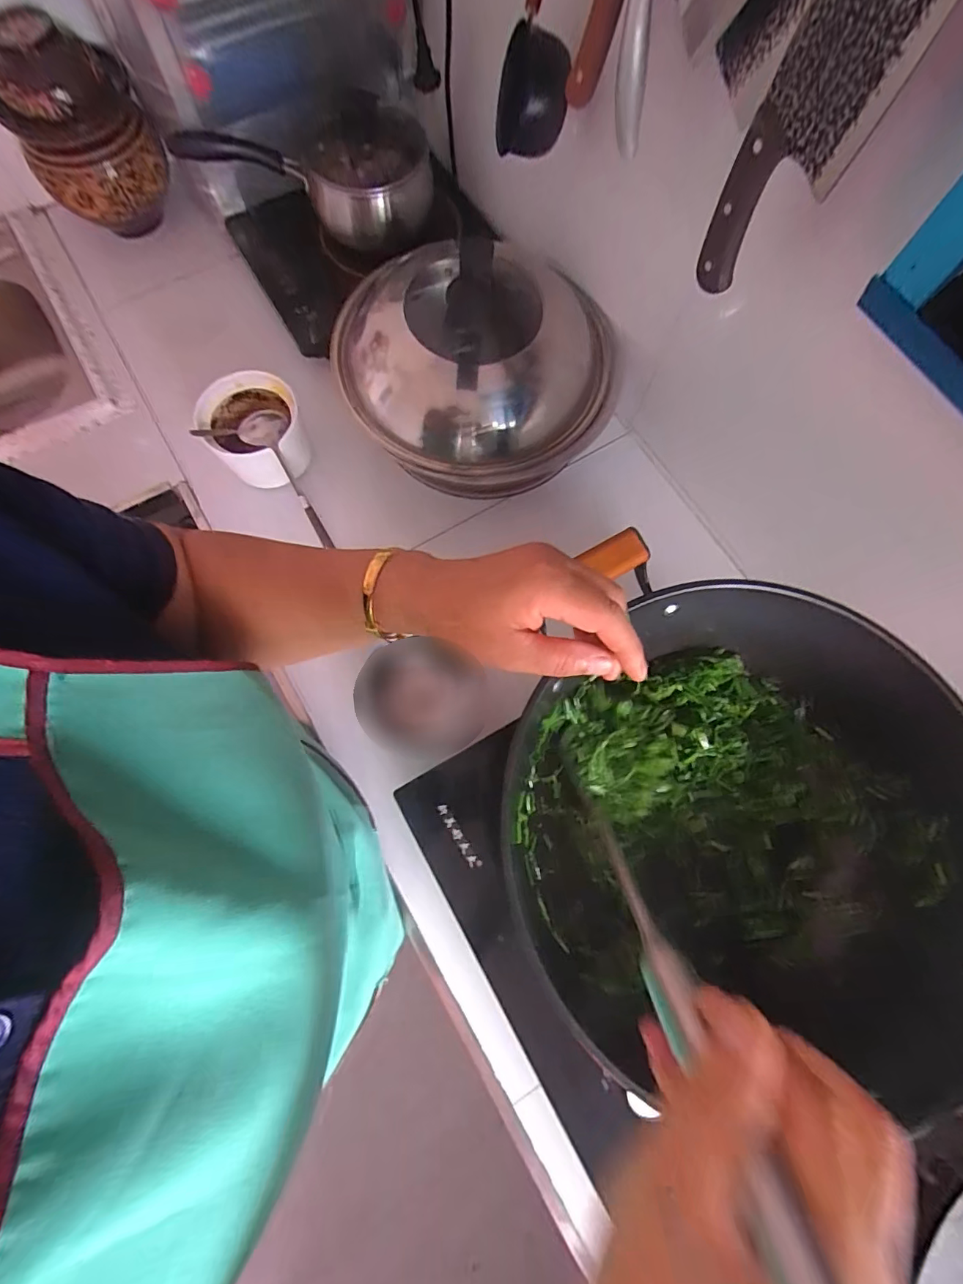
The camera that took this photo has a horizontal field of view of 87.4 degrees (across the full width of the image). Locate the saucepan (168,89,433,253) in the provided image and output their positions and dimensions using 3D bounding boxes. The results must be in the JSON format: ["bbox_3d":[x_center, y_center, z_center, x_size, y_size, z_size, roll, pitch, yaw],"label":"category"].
[{"bbox_3d":[-0.247,-0.675,0.738,0.352,0.118,0.166,-1,74,-1],"label":"saucepan"}]

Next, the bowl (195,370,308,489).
[{"bbox_3d":[-0.306,-0.278,0.673,0.124,0.073,0.133,0,74,-1],"label":"bowl"}]

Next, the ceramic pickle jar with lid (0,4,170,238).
[{"bbox_3d":[-0.592,-0.758,0.762,0.184,0.219,0.185,0,74,-1],"label":"ceramic pickle jar with lid"}]

